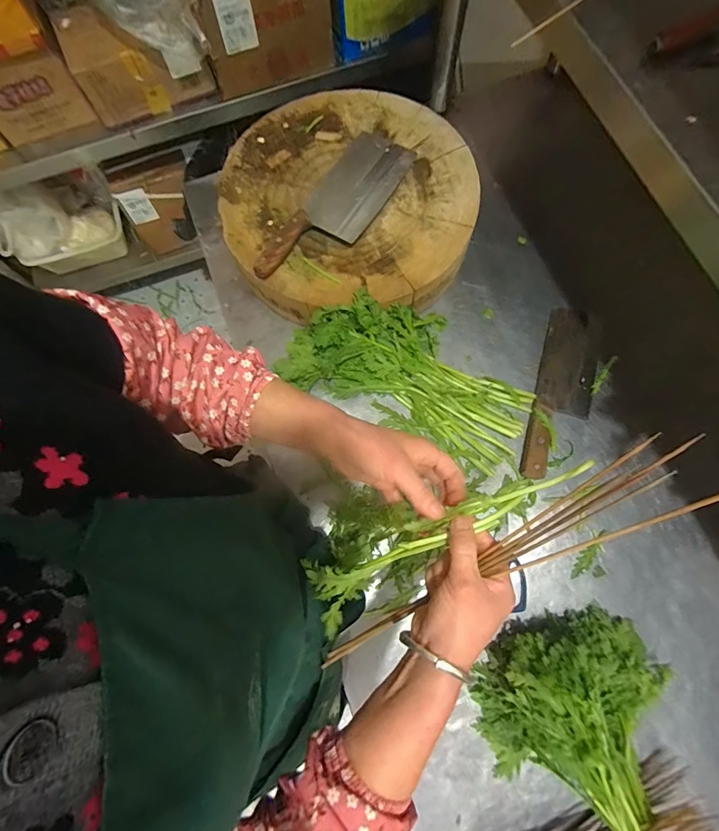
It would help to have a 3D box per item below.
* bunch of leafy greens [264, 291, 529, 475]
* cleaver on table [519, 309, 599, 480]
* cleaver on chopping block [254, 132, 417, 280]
[{"bbox_3d":[0.082,-0.075,0.602,0.364,0.086,0.190,24,77,7],"label":"bunch of leafy greens"},{"bbox_3d":[0.319,-0.037,0.621,0.084,0.020,0.289,17,76,5],"label":"cleaver on table"},{"bbox_3d":[-0.040,-0.327,0.629,0.113,0.026,0.320,34,78,9],"label":"cleaver on chopping block"}]

